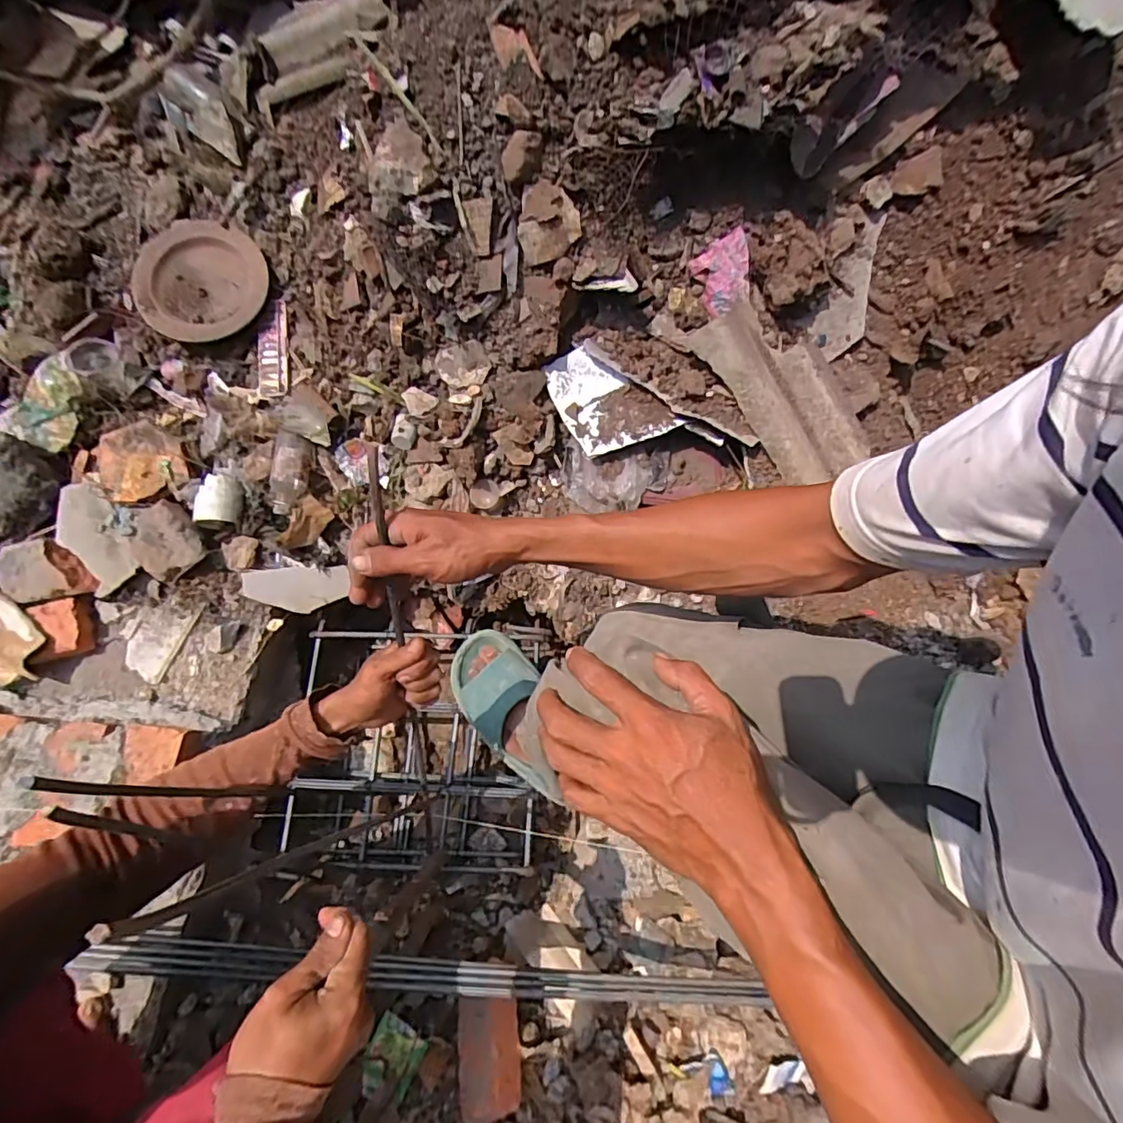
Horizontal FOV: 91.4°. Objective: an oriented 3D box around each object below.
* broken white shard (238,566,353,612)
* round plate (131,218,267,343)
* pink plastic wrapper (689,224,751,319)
[{"bbox_3d":[-0.417,0.043,0.864,0.156,0.013,0.076,-2,116,-7],"label":"broken white shard"},{"bbox_3d":[-0.550,-0.427,0.827,0.189,0.027,0.180,0,89,-3],"label":"round plate"},{"bbox_3d":[0.209,-0.366,0.694,0.075,0.015,0.080,-28,96,7],"label":"pink plastic wrapper"}]

